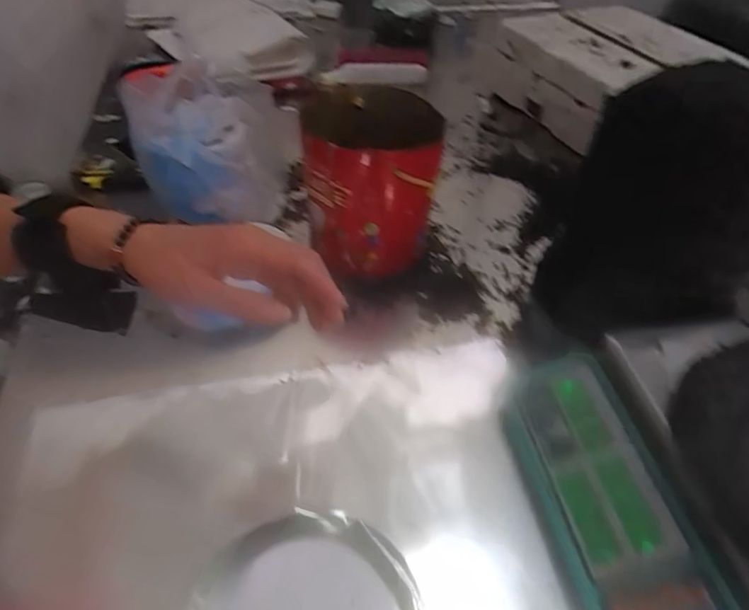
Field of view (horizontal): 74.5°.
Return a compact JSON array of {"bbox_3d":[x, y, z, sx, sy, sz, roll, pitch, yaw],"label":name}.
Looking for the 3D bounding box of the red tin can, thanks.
[{"bbox_3d":[-0.006,-0.154,0.636,0.158,0.182,0.170,0,50,-1],"label":"red tin can"}]

